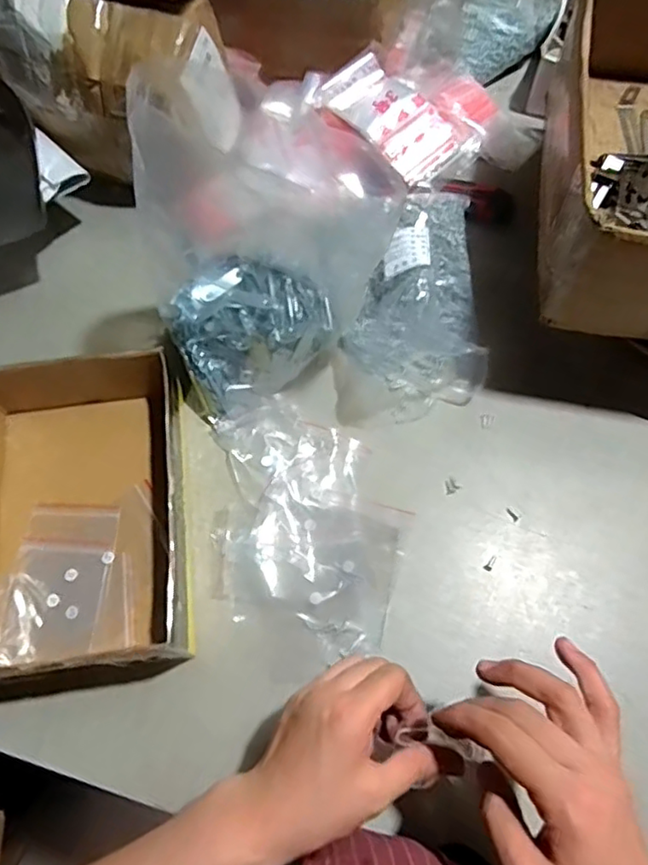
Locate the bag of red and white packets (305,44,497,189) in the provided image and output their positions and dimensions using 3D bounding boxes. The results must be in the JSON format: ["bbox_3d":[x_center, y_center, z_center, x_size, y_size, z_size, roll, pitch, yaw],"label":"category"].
[{"bbox_3d":[0.090,-0.371,0.673,0.160,0.046,0.209,-42,72,-14],"label":"bag of red and white packets"}]

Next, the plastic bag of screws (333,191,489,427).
[{"bbox_3d":[0.078,-0.129,0.576,0.138,0.079,0.226,-2,67,1],"label":"plastic bag of screws"}]

